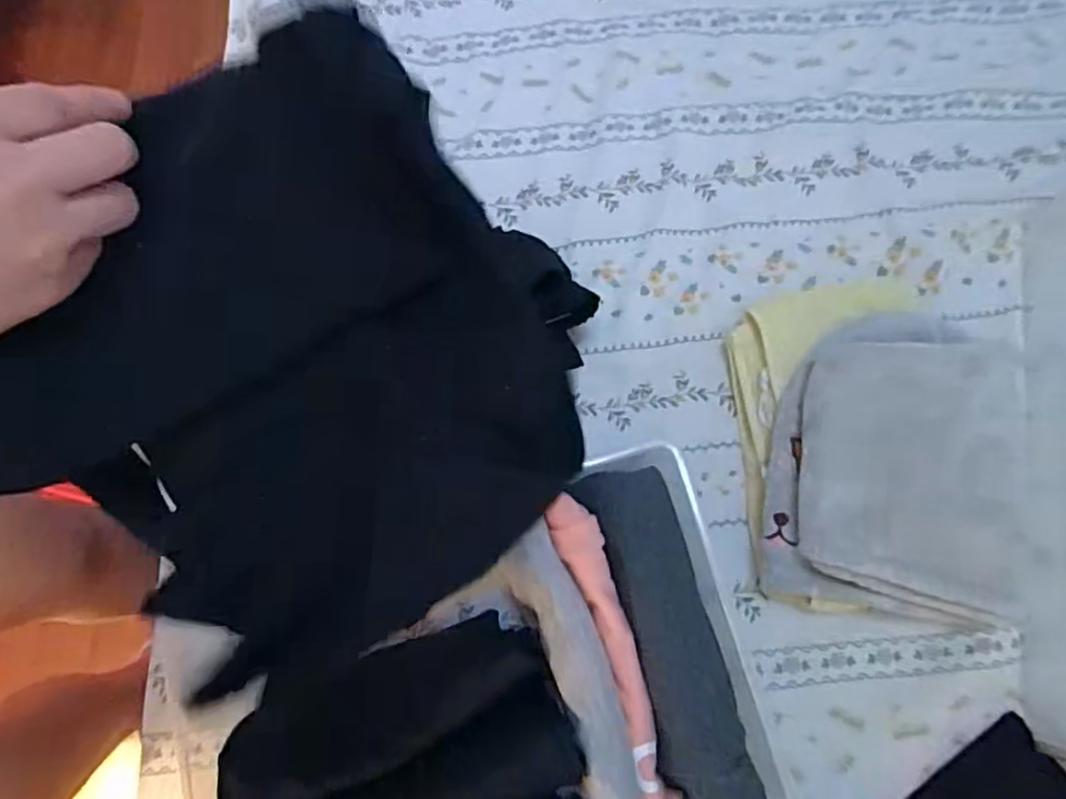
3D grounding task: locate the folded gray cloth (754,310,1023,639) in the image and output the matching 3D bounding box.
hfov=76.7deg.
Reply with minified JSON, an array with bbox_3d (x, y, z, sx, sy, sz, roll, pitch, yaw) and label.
[{"bbox_3d":[0.266,0.038,0.487,0.177,0.047,0.227,8,76,2],"label":"folded gray cloth"}]

